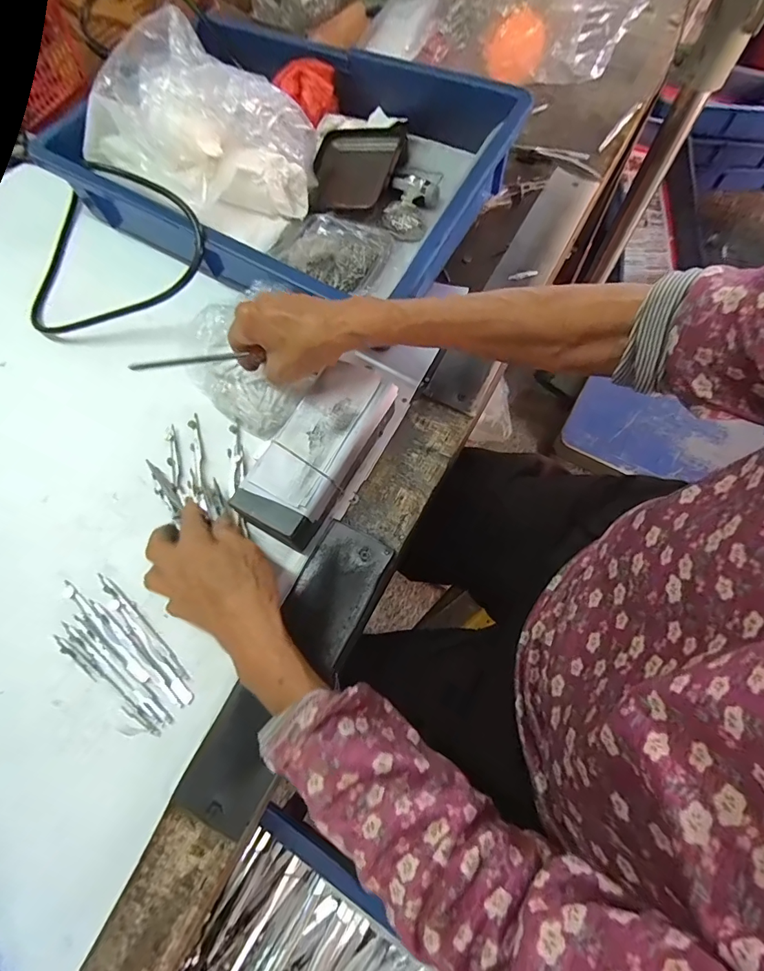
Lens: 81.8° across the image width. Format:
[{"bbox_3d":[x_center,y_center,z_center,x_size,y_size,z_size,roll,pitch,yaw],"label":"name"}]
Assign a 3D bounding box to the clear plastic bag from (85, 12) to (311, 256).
[{"bbox_3d":[-0.178,-0.334,0.427,0.199,0.122,0.111,21,71,11],"label":"clear plastic bag"}]

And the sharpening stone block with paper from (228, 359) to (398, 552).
[{"bbox_3d":[-0.049,-0.026,0.364,0.065,0.047,0.152,28,72,13],"label":"sharpening stone block with paper"}]

